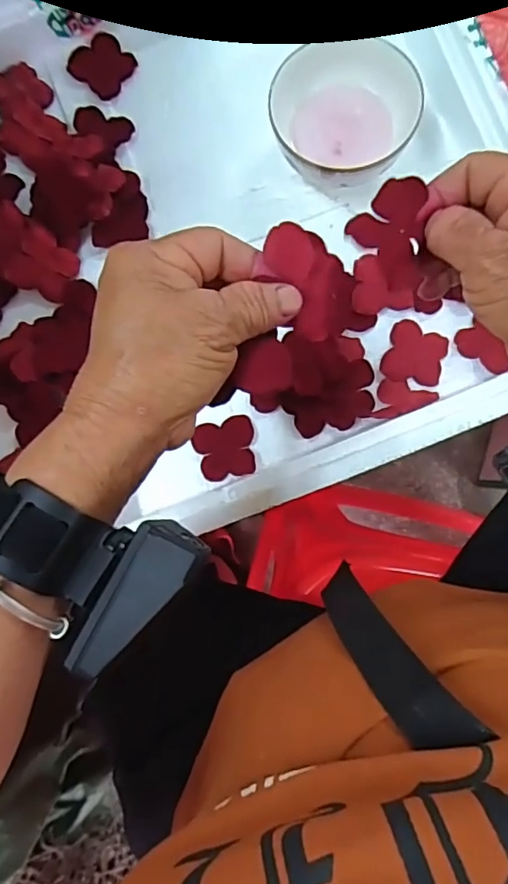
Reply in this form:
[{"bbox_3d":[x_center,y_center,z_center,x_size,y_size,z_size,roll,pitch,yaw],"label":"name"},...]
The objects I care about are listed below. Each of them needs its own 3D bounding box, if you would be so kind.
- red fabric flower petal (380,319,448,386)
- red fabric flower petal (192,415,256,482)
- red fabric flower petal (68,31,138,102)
[{"bbox_3d":[0.131,-0.071,0.446,0.047,0.004,0.049,18,86,6],"label":"red fabric flower petal"},{"bbox_3d":[-0.023,0.005,0.443,0.048,0.005,0.048,-10,82,2],"label":"red fabric flower petal"},{"bbox_3d":[-0.129,-0.323,0.469,0.050,0.011,0.047,0,85,4],"label":"red fabric flower petal"}]

